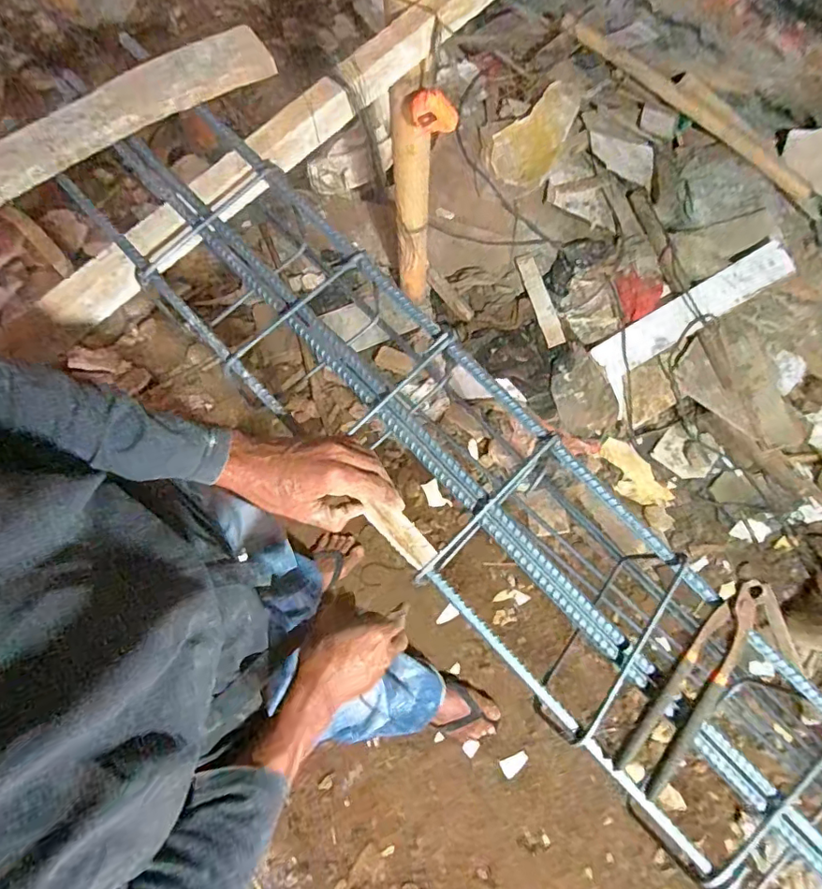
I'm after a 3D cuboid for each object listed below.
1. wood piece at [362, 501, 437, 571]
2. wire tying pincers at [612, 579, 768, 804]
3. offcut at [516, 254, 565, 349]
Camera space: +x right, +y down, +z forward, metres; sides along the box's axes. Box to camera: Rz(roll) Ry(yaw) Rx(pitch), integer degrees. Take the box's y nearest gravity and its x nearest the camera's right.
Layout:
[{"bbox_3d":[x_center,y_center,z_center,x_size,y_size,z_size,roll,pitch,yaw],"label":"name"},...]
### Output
[{"bbox_3d":[-0.010,0.087,0.512,0.080,0.007,0.030,42,78,0],"label":"wood piece"},{"bbox_3d":[0.267,0.222,0.482,0.051,0.024,0.213,38,81,7],"label":"wire tying pincers"},{"bbox_3d":[0.347,-0.386,1.392,0.049,0.008,0.262,-19,81,8],"label":"offcut"}]

